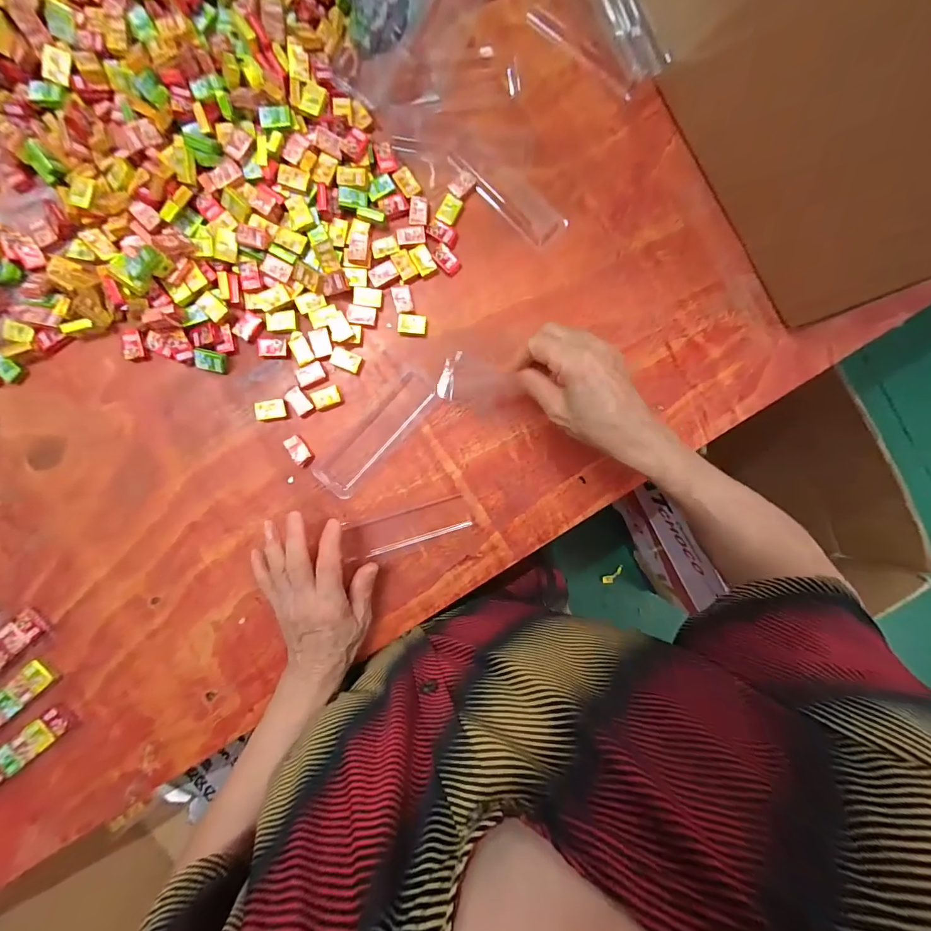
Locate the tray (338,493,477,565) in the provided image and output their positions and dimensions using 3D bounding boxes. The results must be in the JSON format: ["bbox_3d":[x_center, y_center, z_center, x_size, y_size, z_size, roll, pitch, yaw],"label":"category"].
[{"bbox_3d":[-0.057,0.058,0.377,0.122,0.012,0.035,-17,94,-2],"label":"tray"}]

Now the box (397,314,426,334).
[{"bbox_3d":[-0.050,-0.132,0.371,0.026,0.005,0.017,0,91,-3],"label":"box"}]

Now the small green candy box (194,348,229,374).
[{"bbox_3d":[-0.229,-0.094,0.357,0.027,0.005,0.018,12,106,-14],"label":"small green candy box"}]

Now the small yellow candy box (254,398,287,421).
[{"bbox_3d":[-0.178,-0.051,0.365,0.027,0.009,0.016,-10,91,-3],"label":"small yellow candy box"}]

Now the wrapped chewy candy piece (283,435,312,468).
[{"bbox_3d":[-0.154,-0.014,0.366,0.015,0.007,0.027,-35,92,-2],"label":"wrapped chewy candy piece"}]

